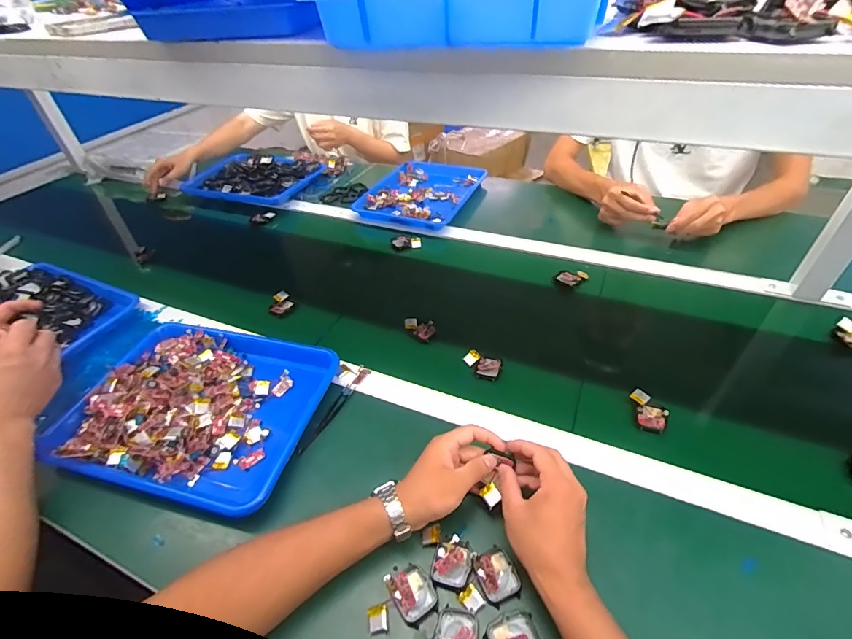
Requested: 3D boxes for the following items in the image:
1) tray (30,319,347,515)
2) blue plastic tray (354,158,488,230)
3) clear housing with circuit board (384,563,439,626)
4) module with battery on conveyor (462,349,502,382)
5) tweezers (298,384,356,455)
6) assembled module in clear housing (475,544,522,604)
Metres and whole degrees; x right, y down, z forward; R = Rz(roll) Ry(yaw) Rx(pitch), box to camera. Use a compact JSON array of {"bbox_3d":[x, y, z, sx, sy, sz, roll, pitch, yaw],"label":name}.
[{"bbox_3d":[-0.315,0.113,0.579,0.336,0.041,0.262,7,44,12],"label":"tray"},{"bbox_3d":[-0.004,-0.326,1.057,0.253,0.035,0.327,15,46,20],"label":"blue plastic tray"},{"bbox_3d":[-0.013,0.267,0.406,0.041,0.012,0.046,-24,46,-20],"label":"clear housing with circuit board"},{"bbox_3d":[0.083,0.070,0.622,0.059,0.014,0.037,20,48,24],"label":"module with battery on conveyor"},{"bbox_3d":[-0.134,0.136,0.571,0.015,0.008,0.118,15,46,20],"label":"tweezers"},{"bbox_3d":[0.072,0.253,0.411,0.037,0.017,0.043,-21,45,-18],"label":"assembled module in clear housing"}]

